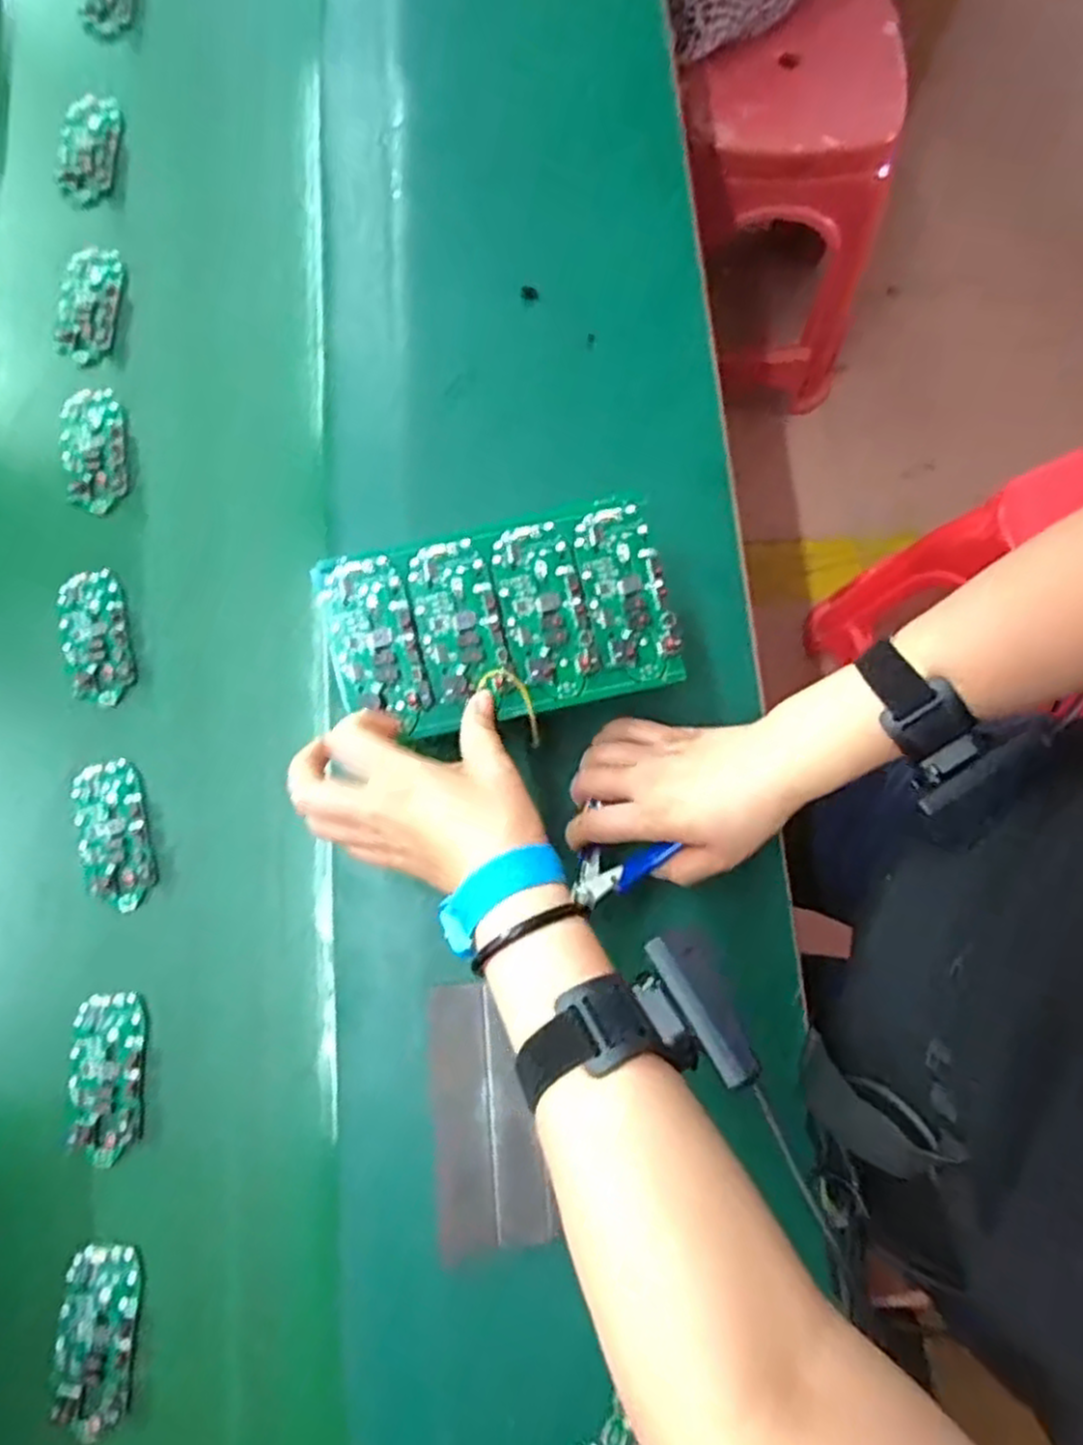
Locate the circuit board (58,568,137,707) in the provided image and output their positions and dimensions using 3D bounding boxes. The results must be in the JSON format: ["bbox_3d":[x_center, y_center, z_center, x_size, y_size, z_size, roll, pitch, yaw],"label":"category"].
[{"bbox_3d":[-0.312,-0.060,0.537,0.045,0.007,0.095,-15,79,-4],"label":"circuit board"}]

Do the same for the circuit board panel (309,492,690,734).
[{"bbox_3d":[-0.023,-0.057,0.428,0.185,0.022,0.103,-13,79,-4],"label":"circuit board panel"}]

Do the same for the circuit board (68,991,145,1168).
[{"bbox_3d":[-0.273,0.221,0.479,0.042,0.008,0.096,-3,78,-2],"label":"circuit board"}]

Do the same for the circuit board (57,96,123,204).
[{"bbox_3d":[-0.361,-0.454,0.613,0.049,0.017,0.093,3,78,0],"label":"circuit board"}]

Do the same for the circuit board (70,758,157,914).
[{"bbox_3d":[-0.285,0.074,0.511,0.044,0.005,0.097,-16,79,-4],"label":"circuit board"}]

